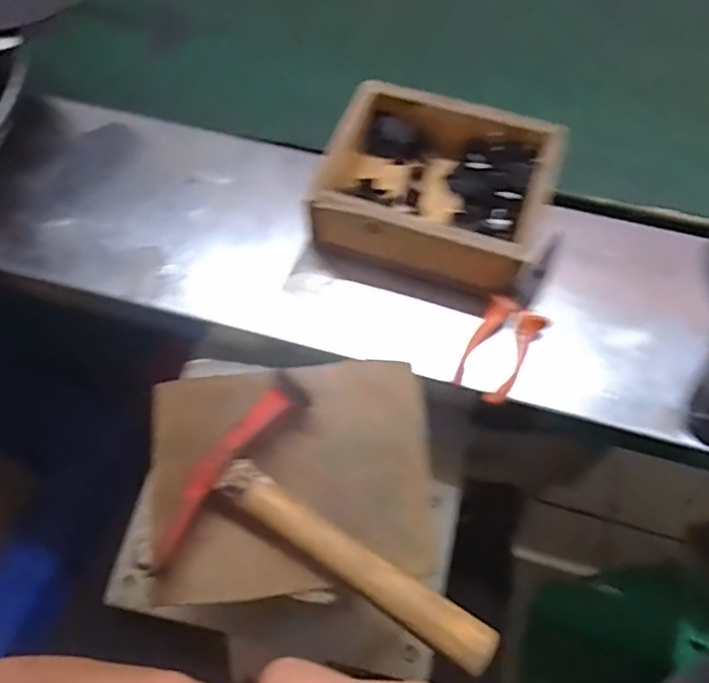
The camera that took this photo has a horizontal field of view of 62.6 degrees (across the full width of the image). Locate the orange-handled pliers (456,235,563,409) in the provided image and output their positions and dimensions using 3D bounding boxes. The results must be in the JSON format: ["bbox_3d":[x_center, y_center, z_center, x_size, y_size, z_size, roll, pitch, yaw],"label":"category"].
[{"bbox_3d":[0.136,-0.029,0.476,0.048,0.022,0.141,27,72,12],"label":"orange-handled pliers"}]

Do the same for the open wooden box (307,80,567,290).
[{"bbox_3d":[0.070,-0.136,0.498,0.182,0.068,0.159,15,65,8],"label":"open wooden box"}]

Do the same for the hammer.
[{"bbox_3d":[-0.013,0.134,0.353,0.202,0.028,0.135,36,69,17],"label":"hammer"}]

